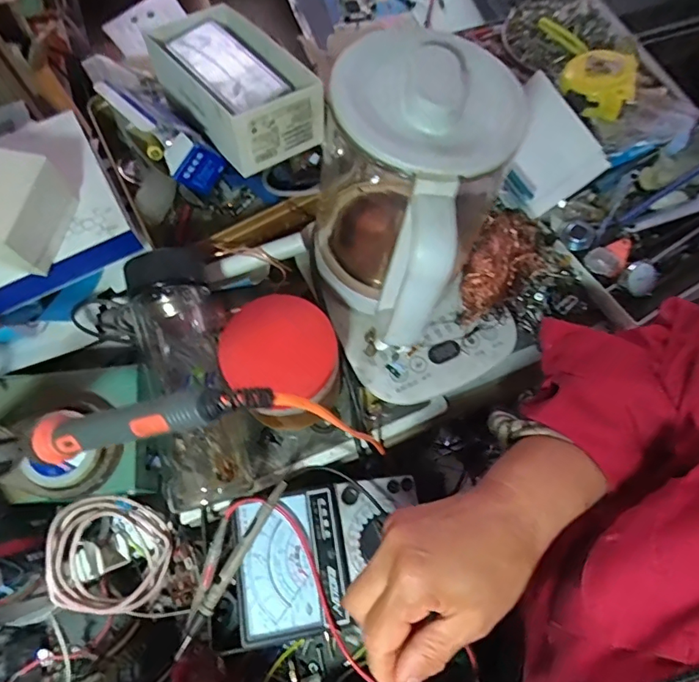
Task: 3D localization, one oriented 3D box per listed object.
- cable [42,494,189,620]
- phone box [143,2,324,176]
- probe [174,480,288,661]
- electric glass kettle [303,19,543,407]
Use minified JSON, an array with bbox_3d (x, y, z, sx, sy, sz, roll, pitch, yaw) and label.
[{"bbox_3d":[-0.187,0.177,0.390,0.094,0.025,0.105,-1,82,-47],"label":"cable"},{"bbox_3d":[-0.115,-0.268,0.489,0.108,0.055,0.197,-36,76,-14],"label":"phone box"},{"bbox_3d":[-0.092,0.180,0.389,0.012,0.013,0.147,31,72,8],"label":"probe"},{"bbox_3d":[0.061,-0.085,0.410,0.177,0.237,0.225,-27,74,-12],"label":"electric glass kettle"}]

